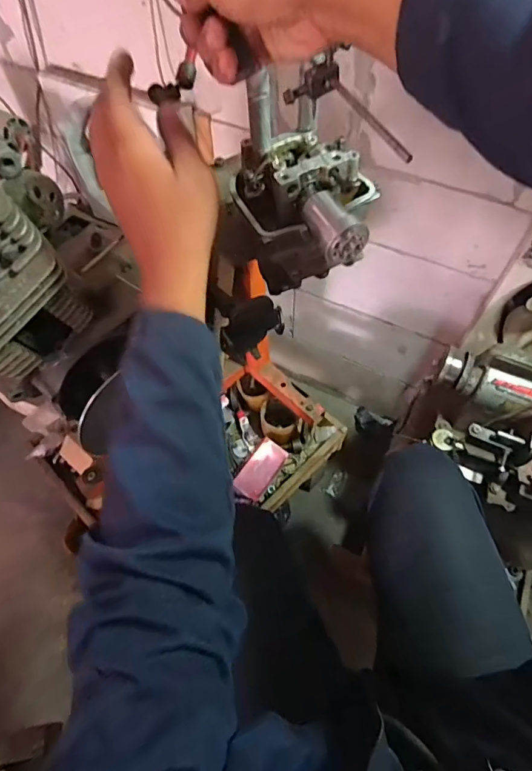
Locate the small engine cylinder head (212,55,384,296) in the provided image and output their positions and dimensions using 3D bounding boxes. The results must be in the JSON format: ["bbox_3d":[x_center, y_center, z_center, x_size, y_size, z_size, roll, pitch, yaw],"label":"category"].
[{"bbox_3d":[0.036,-0.176,0.402,0.125,0.137,0.149,-25,63,-13],"label":"small engine cylinder head"}]

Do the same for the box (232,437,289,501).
[{"bbox_3d":[-0.008,0.171,0.910,0.063,0.042,0.118,28,65,16],"label":"box"}]

